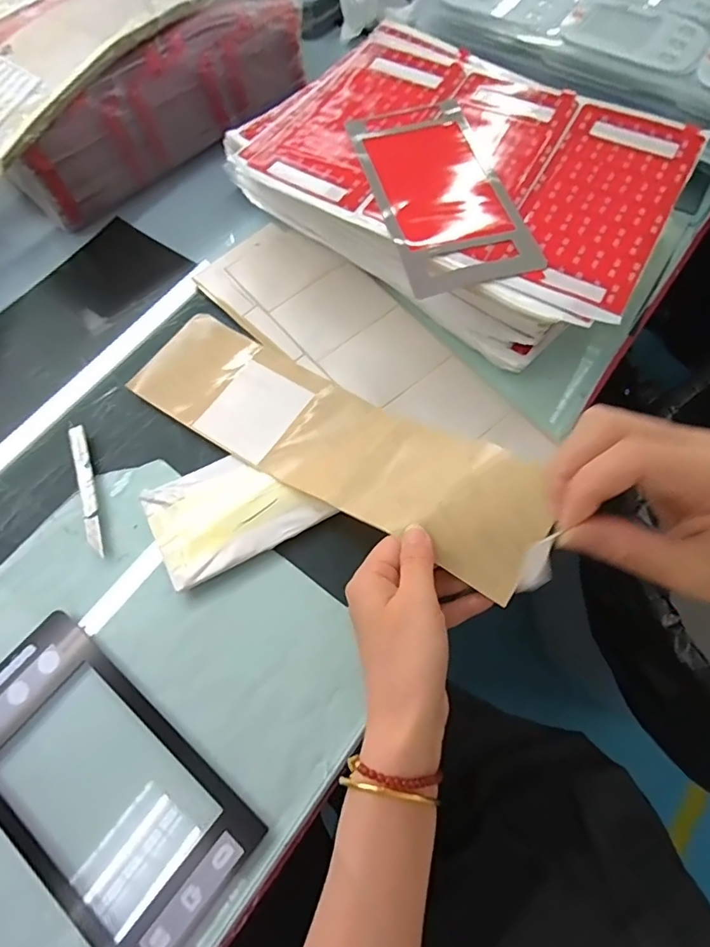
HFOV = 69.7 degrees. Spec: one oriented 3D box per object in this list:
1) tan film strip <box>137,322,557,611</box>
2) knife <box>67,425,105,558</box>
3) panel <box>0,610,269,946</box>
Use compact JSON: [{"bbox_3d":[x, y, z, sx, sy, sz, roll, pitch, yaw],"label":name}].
[{"bbox_3d":[-0.020,-0.029,0.381,0.326,0.026,0.091,28,73,22],"label":"tan film strip"},{"bbox_3d":[-0.200,0.011,0.378,0.011,0.009,0.105,-18,68,-7],"label":"knife"},{"bbox_3d":[-0.157,0.184,0.307,0.195,0.005,0.098,37,70,16],"label":"panel"}]

